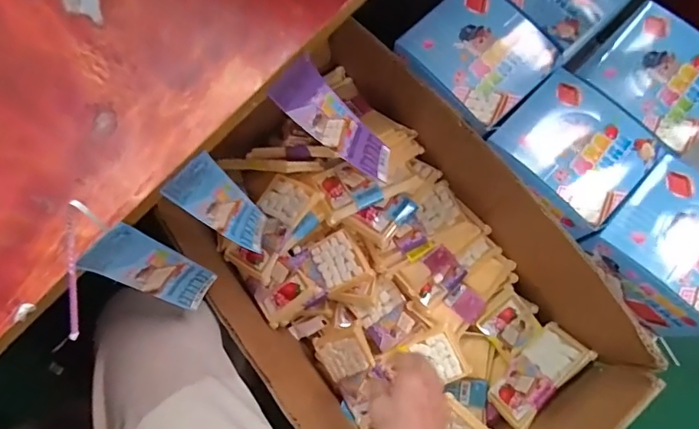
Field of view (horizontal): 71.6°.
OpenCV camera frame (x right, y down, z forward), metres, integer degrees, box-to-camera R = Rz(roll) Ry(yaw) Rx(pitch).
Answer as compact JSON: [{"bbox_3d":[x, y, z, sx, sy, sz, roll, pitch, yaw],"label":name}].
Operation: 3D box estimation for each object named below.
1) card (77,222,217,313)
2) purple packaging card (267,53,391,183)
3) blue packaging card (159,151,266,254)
[{"bbox_3d":[-0.138,0.043,0.357,0.006,0.163,0.036,38,79,16],"label":"card"},{"bbox_3d":[-0.008,-0.071,0.388,0.014,0.156,0.037,10,77,34],"label":"purple packaging card"},{"bbox_3d":[-0.094,-0.004,0.378,0.012,0.167,0.037,29,80,13],"label":"blue packaging card"}]

